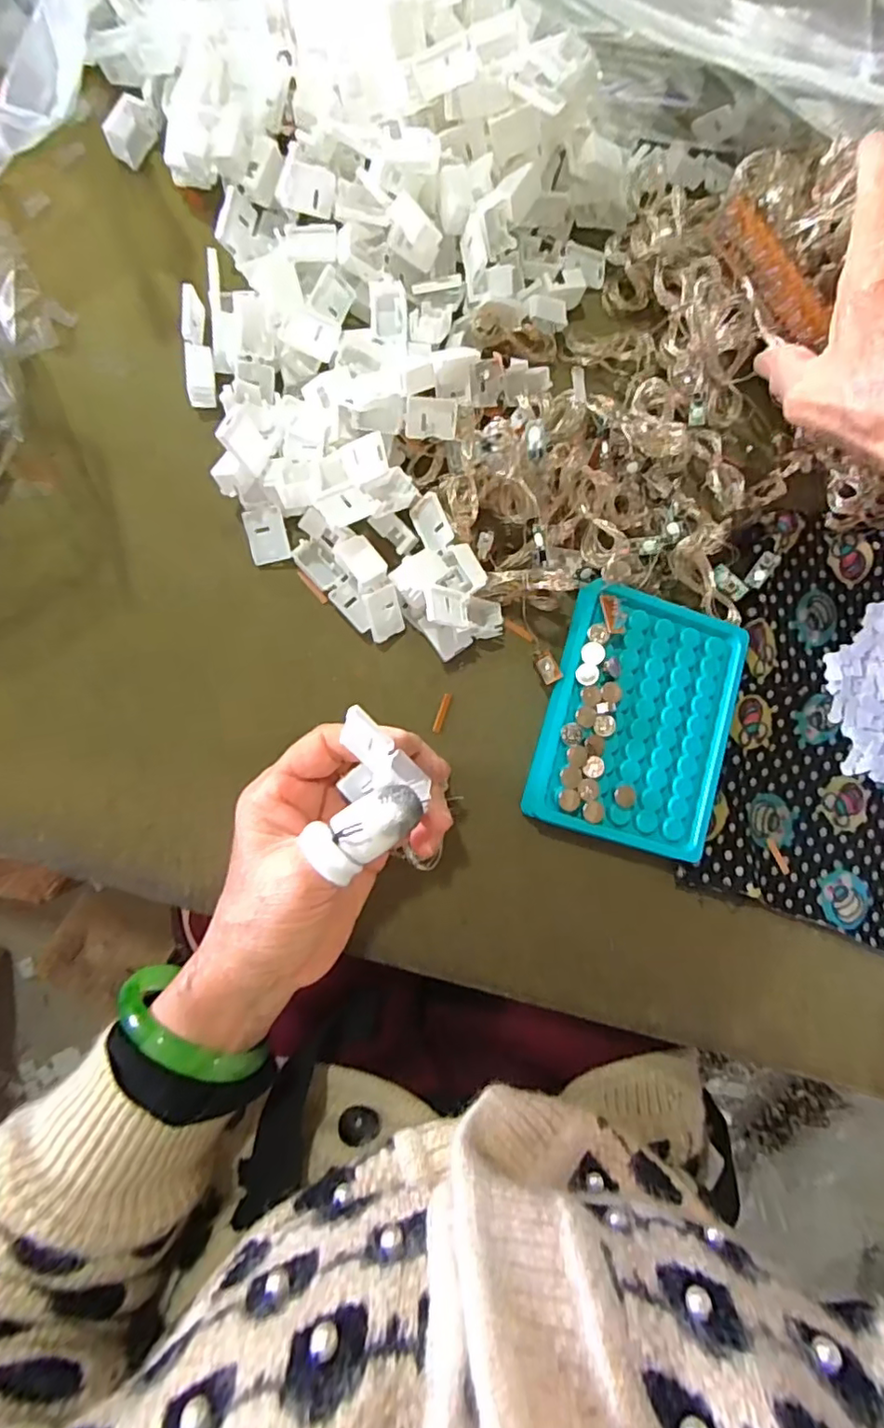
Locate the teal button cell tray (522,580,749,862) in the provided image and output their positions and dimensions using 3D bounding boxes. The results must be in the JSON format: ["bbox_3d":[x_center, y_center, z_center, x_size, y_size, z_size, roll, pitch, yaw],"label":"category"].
[{"bbox_3d":[0.108,0.003,0.322,0.098,0.023,0.132,16,82,-8],"label":"teal button cell tray"}]

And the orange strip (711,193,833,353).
[{"bbox_3d":[0.181,-0.242,0.326,0.024,0.014,0.087,-35,90,-8],"label":"orange strip"}]

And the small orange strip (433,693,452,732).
[{"bbox_3d":[0.000,0.000,0.320,0.005,0.004,0.023,19,82,-8],"label":"small orange strip"}]

